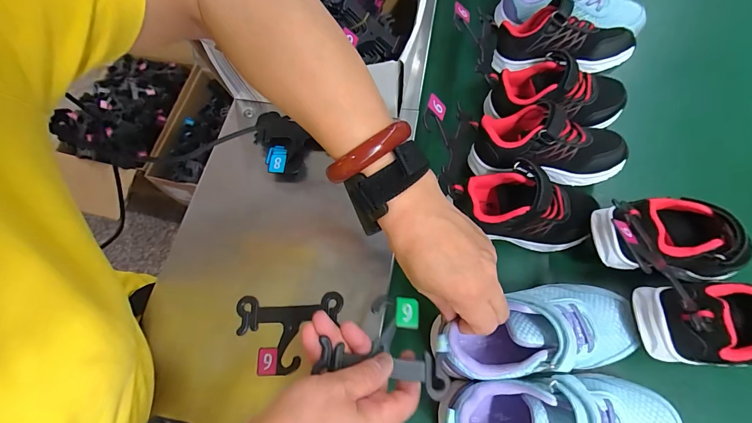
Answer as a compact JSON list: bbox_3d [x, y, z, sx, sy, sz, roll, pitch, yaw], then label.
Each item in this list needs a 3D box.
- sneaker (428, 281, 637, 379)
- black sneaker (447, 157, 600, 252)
[{"bbox_3d":[0.134,0.106,0.295,0.172,0.077,0.071,-10,64,-8],"label":"sneaker"},{"bbox_3d":[0.149,-0.010,0.349,0.146,0.063,0.076,4,69,5],"label":"black sneaker"}]

